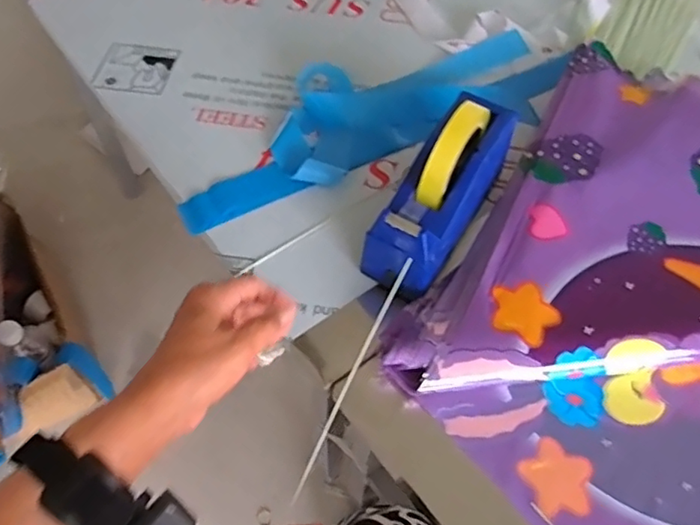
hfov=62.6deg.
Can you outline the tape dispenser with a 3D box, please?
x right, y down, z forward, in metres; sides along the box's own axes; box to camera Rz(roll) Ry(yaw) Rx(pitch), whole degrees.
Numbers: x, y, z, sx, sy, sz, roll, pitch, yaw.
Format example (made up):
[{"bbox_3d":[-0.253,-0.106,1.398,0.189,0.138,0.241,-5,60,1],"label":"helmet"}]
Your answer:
[{"bbox_3d":[0.093,-0.071,0.565,0.072,0.137,0.216,33,61,17],"label":"tape dispenser"}]

